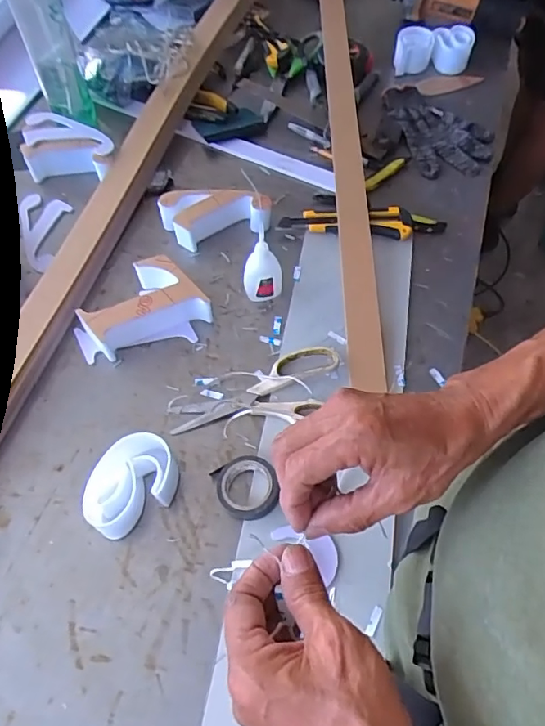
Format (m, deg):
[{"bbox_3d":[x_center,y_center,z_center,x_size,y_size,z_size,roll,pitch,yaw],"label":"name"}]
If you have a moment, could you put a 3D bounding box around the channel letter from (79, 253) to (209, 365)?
[{"bbox_3d":[-0.151,-0.066,0.579,0.147,0.047,0.095,-16,61,-8],"label":"channel letter"}]

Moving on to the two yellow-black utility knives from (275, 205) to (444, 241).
[{"bbox_3d":[0.116,-0.180,0.657,0.213,0.020,0.045,-2,60,0],"label":"two yellow-black utility knives"}]

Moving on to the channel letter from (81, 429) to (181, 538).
[{"bbox_3d":[-0.131,0.112,0.476,0.086,0.048,0.063,-36,66,-18],"label":"channel letter"}]

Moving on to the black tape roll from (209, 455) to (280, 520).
[{"bbox_3d":[-0.025,0.119,0.488,0.057,0.021,0.058,0,60,1],"label":"black tape roll"}]

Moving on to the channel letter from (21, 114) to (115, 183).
[{"bbox_3d":[-0.281,-0.295,0.710,0.131,0.047,0.082,5,61,3],"label":"channel letter"}]

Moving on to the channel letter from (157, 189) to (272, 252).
[{"bbox_3d":[-0.072,-0.190,0.655,0.134,0.044,0.060,-14,61,-7],"label":"channel letter"}]

